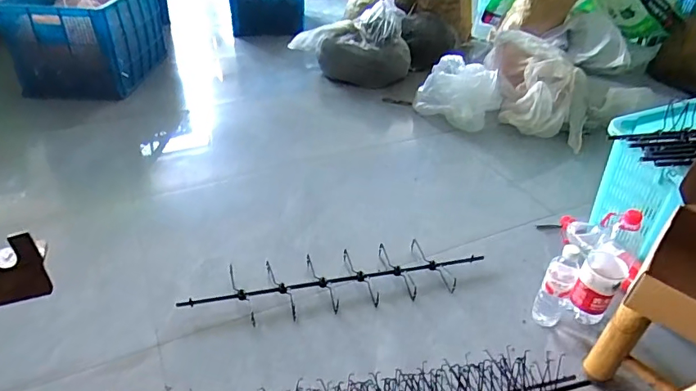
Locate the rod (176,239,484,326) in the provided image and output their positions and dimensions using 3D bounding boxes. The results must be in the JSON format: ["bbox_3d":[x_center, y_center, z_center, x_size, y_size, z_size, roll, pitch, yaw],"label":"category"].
[{"bbox_3d":[-0.020,0.187,1.048,0.663,0.034,0.155,-6,36,-12],"label":"rod"}]

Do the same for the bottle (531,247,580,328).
[{"bbox_3d":[0.427,0.182,0.938,0.058,0.188,0.057,22,40,26],"label":"bottle"}]

